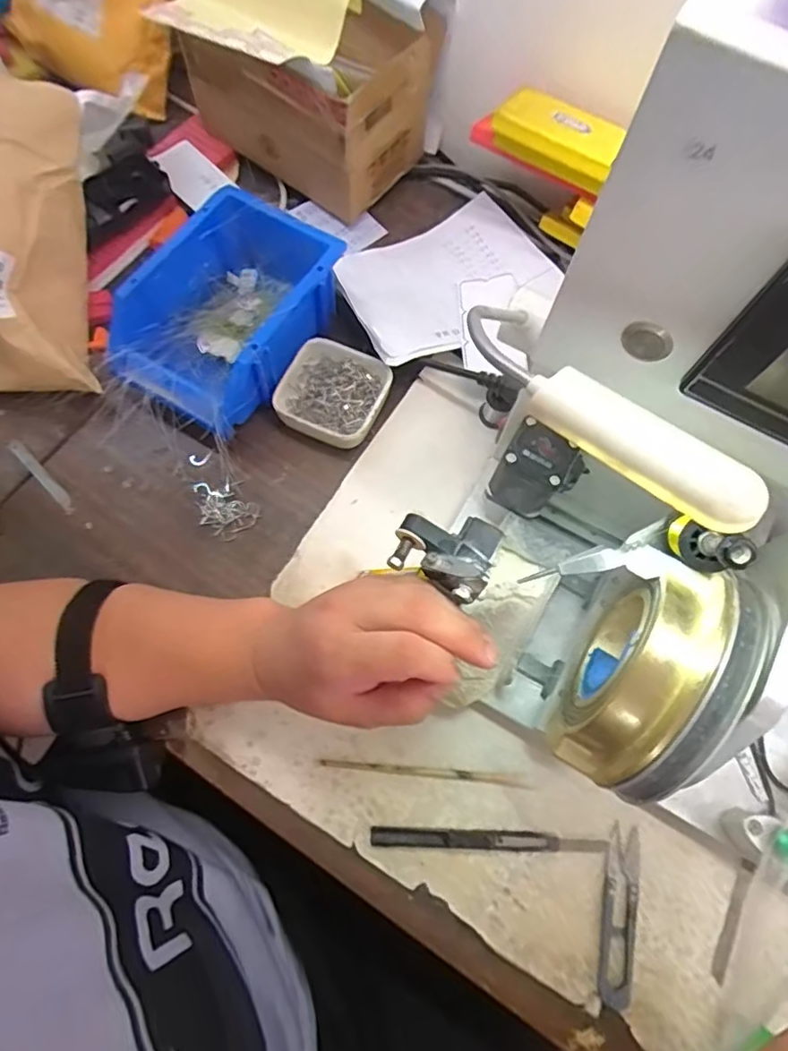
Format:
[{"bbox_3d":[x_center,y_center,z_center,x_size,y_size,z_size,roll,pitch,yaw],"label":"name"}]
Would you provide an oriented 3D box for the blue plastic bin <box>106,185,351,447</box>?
[{"bbox_3d":[-0.136,-0.171,0.485,0.129,0.080,0.179,31,72,9],"label":"blue plastic bin"}]

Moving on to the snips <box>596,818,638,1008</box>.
[{"bbox_3d":[0.147,0.254,0.380,0.023,0.009,0.101,16,70,3],"label":"snips"}]

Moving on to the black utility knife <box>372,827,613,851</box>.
[{"bbox_3d":[0.064,0.213,0.393,0.157,0.005,0.012,3,70,-1],"label":"black utility knife"}]

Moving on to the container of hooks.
[{"bbox_3d":[-0.050,-0.110,0.492,0.080,0.030,0.088,24,71,6],"label":"container of hooks"}]

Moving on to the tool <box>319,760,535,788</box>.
[{"bbox_3d":[0.023,0.171,0.406,0.146,0.004,0.009,6,70,0],"label":"tool"}]

